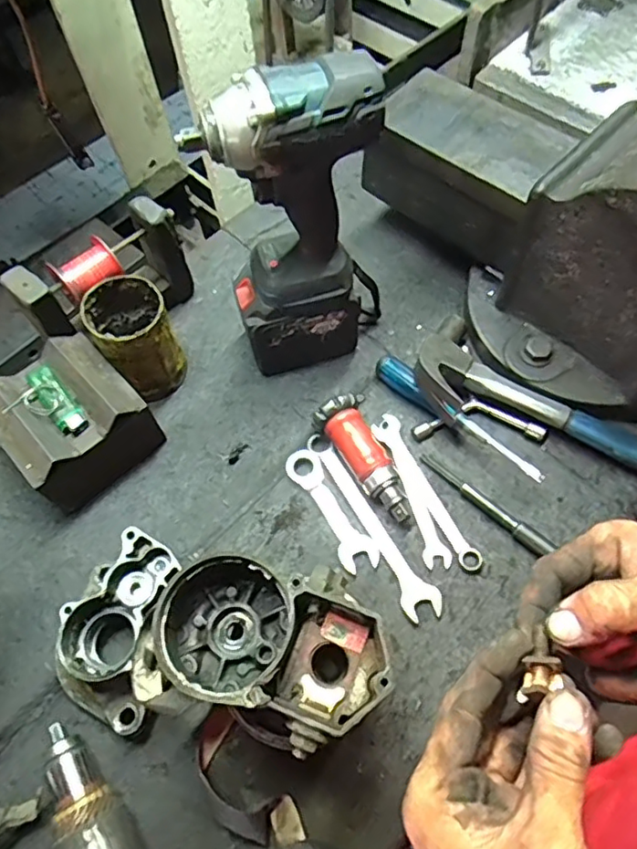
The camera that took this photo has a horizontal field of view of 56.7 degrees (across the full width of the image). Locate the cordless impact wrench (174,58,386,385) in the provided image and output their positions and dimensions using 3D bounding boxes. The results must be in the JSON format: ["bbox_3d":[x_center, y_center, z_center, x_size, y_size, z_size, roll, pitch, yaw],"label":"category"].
[{"bbox_3d":[-0.014,-0.157,0.526,0.148,0.294,0.077,-6,63,0],"label":"cordless impact wrench"}]

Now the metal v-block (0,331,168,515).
[{"bbox_3d":[-0.235,-0.001,0.568,0.121,0.094,0.119,-41,68,-16],"label":"metal v-block"}]

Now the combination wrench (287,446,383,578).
[{"bbox_3d":[0.012,0.079,0.562,0.034,0.008,0.129,-29,65,-11],"label":"combination wrench"}]

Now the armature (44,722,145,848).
[{"bbox_3d":[-0.170,0.306,0.443,0.050,0.049,0.162,-32,65,-13],"label":"armature"}]

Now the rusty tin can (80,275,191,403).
[{"bbox_3d":[-0.179,-0.082,0.594,0.074,0.117,0.085,-25,64,-9],"label":"rusty tin can"}]

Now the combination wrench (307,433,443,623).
[{"bbox_3d":[0.047,0.090,0.556,0.032,0.005,0.201,-29,65,-11],"label":"combination wrench"}]

